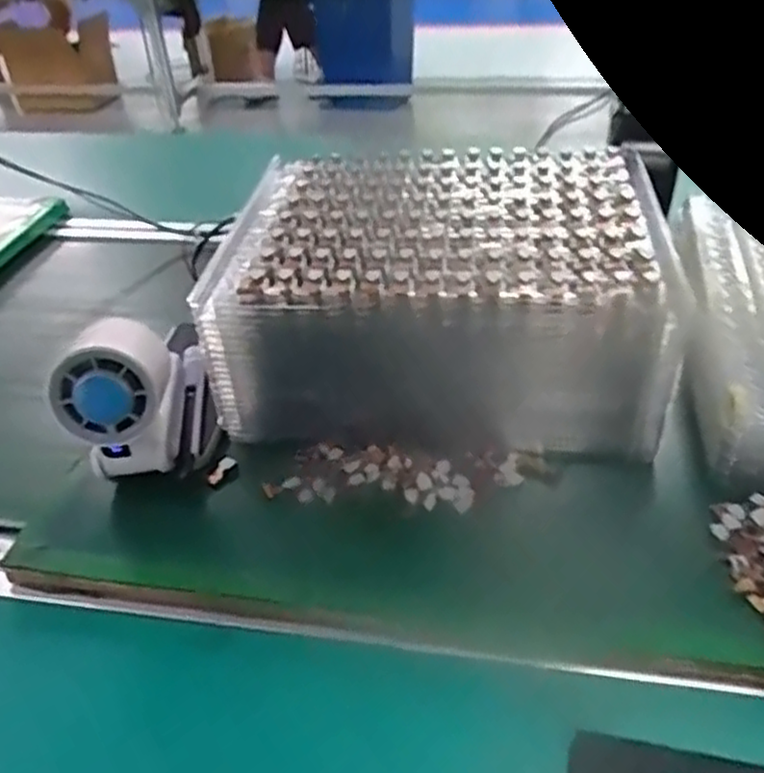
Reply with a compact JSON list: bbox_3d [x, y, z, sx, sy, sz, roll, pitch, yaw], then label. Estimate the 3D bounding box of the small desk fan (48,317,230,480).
[{"bbox_3d":[-0.153,-0.007,0.479,0.082,0.111,0.117,-8,36,-9],"label":"small desk fan"}]

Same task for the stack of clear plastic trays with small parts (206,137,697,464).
[{"bbox_3d":[0.039,-0.069,0.529,0.285,0.119,0.212,1,36,4],"label":"stack of clear plastic trays with small parts"}]

